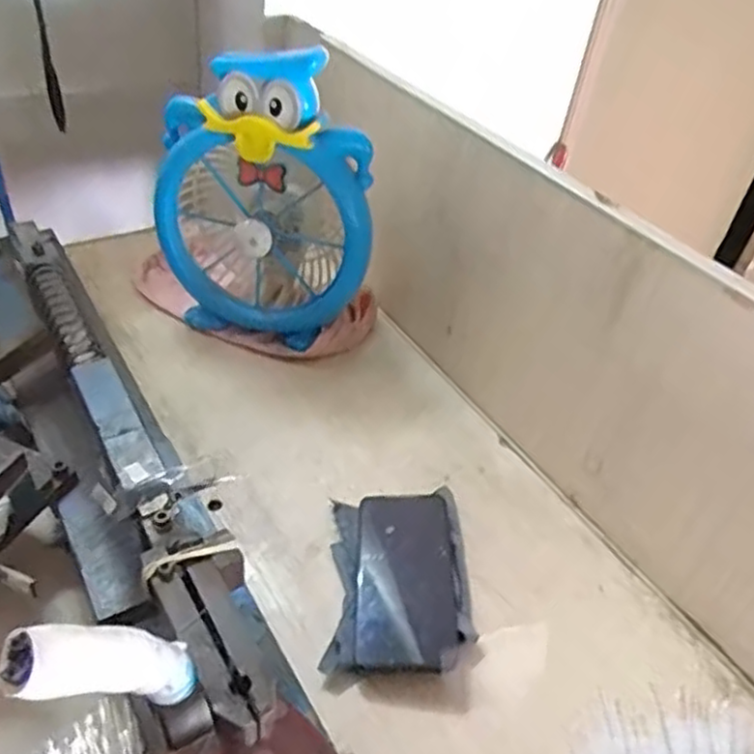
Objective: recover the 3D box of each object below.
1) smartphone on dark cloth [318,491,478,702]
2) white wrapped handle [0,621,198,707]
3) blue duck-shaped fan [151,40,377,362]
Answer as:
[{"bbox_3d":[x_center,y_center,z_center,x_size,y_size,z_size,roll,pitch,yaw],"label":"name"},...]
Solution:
[{"bbox_3d":[0.021,0.163,0.582,0.115,0.031,0.172,5,41,-2],"label":"smartphone on dark cloth"},{"bbox_3d":[-0.109,0.121,0.300,0.026,0.103,0.020,-45,54,1],"label":"white wrapped handle"},{"bbox_3d":[-0.112,-0.193,0.758,0.219,0.289,0.144,8,41,2],"label":"blue duck-shaped fan"}]

